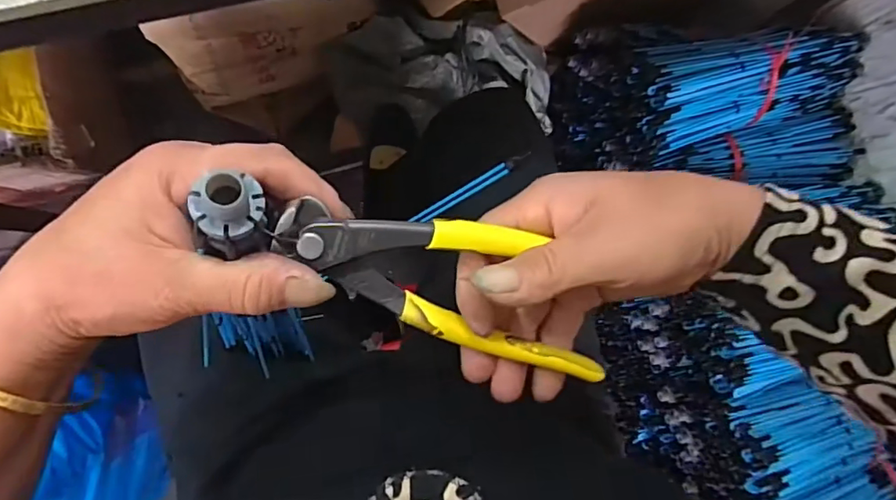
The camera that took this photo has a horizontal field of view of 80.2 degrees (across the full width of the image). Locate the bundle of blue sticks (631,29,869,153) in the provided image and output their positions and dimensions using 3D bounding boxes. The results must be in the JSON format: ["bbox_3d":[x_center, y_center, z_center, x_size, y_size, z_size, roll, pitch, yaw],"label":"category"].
[{"bbox_3d":[0.377,-0.213,0.645,0.298,0.081,0.120,-16,91,-8],"label":"bundle of blue sticks"}]

